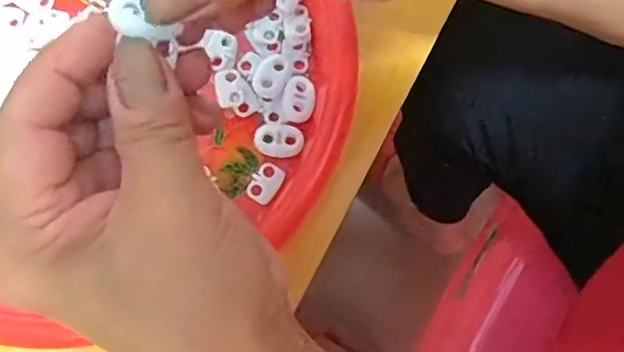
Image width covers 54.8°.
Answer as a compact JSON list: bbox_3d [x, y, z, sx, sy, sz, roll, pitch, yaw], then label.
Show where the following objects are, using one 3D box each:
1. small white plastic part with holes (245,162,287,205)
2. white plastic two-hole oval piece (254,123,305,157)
[{"bbox_3d":[-0.021,0.003,0.275,0.013,0.004,0.018,33,80,6],"label":"small white plastic part with holes"},{"bbox_3d":[-0.015,-0.017,0.278,0.022,0.004,0.015,0,78,0],"label":"white plastic two-hole oval piece"}]

